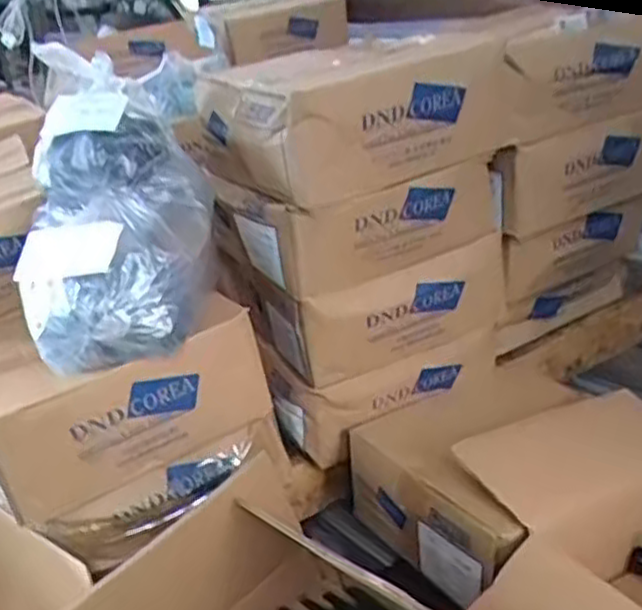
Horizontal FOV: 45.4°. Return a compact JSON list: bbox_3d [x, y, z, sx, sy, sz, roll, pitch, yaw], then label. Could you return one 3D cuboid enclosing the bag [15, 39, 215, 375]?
[{"bbox_3d":[-0.254,-0.132,0.957,0.216,0.132,0.444,-8,63,-4],"label":"bag"}]

